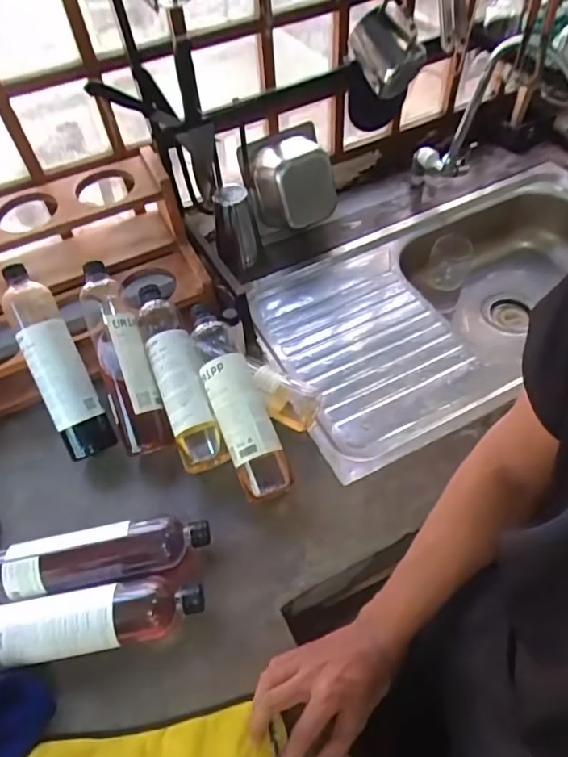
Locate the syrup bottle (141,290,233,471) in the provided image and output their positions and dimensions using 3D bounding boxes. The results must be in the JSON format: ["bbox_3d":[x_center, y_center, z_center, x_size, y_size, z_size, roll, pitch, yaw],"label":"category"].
[{"bbox_3d":[-0.149,-0.012,0.729,0.063,0.057,0.278,-18,69,-13],"label":"syrup bottle"}]

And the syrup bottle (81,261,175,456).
[{"bbox_3d":[-0.228,-0.031,0.735,0.069,0.080,0.274,-20,72,-14],"label":"syrup bottle"}]

